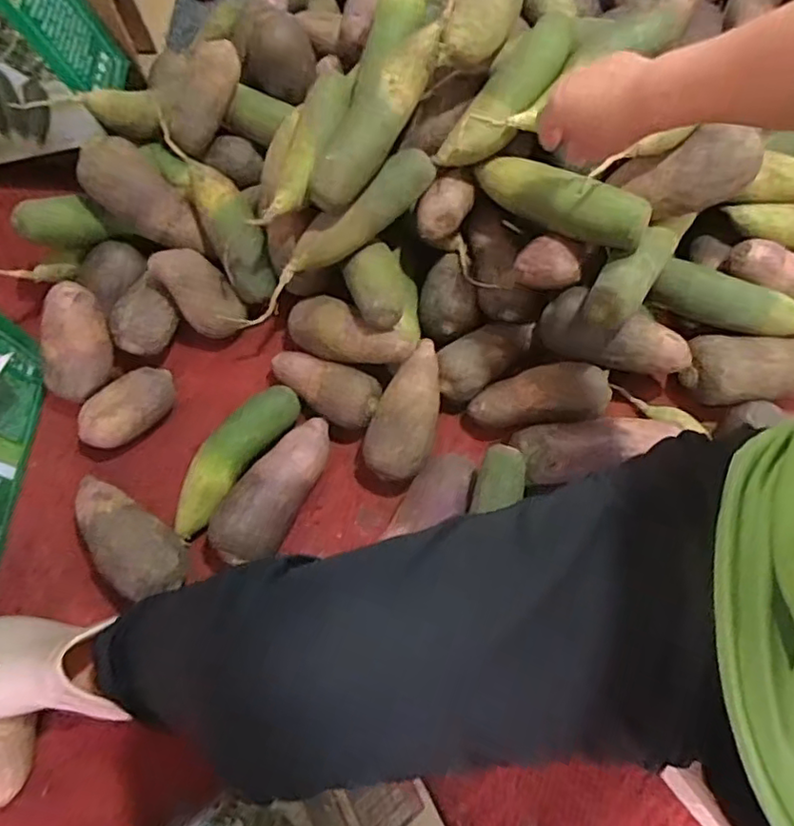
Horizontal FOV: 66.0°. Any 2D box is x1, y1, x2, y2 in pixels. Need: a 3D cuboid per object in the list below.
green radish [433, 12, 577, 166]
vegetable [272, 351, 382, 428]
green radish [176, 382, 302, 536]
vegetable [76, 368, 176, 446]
[{"bbox_3d":[0.118,-0.339,0.647,0.060,0.061,0.188,38,77,12],"label":"green radish"},{"bbox_3d":[-0.085,-0.028,0.721,0.135,0.056,0.060,24,74,8],"label":"vegetable"},{"bbox_3d":[-0.185,0.050,0.694,0.051,0.052,0.193,36,76,11],"label":"green radish"},{"bbox_3d":[-0.313,-0.003,0.713,0.115,0.053,0.062,-26,74,-7],"label":"vegetable"}]

